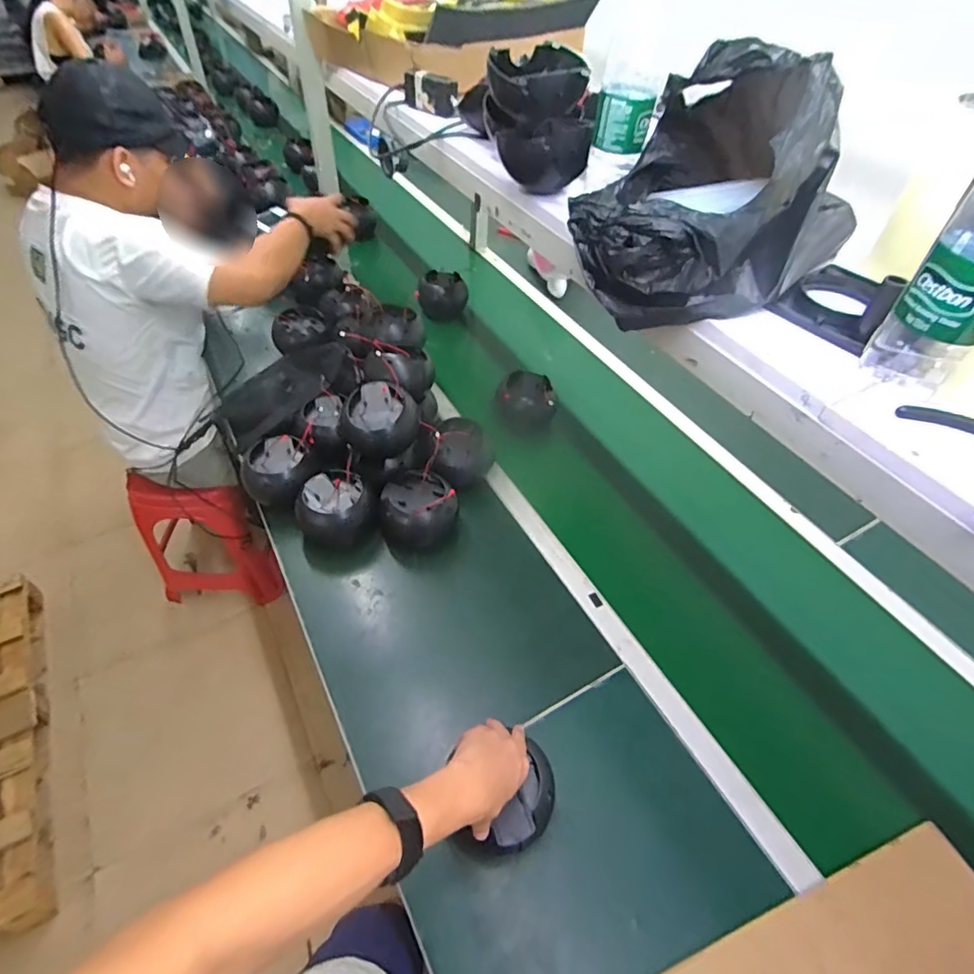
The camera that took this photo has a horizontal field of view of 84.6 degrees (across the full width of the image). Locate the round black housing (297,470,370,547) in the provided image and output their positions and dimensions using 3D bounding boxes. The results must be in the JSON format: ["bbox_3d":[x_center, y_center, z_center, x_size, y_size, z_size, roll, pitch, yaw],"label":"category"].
[{"bbox_3d":[-0.257,0.040,0.913,0.119,0.083,0.102,17,50,10],"label":"round black housing"}]

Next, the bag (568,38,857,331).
[{"bbox_3d":[0.254,-0.321,0.553,0.222,0.181,0.358,34,55,23],"label":"bag"}]

